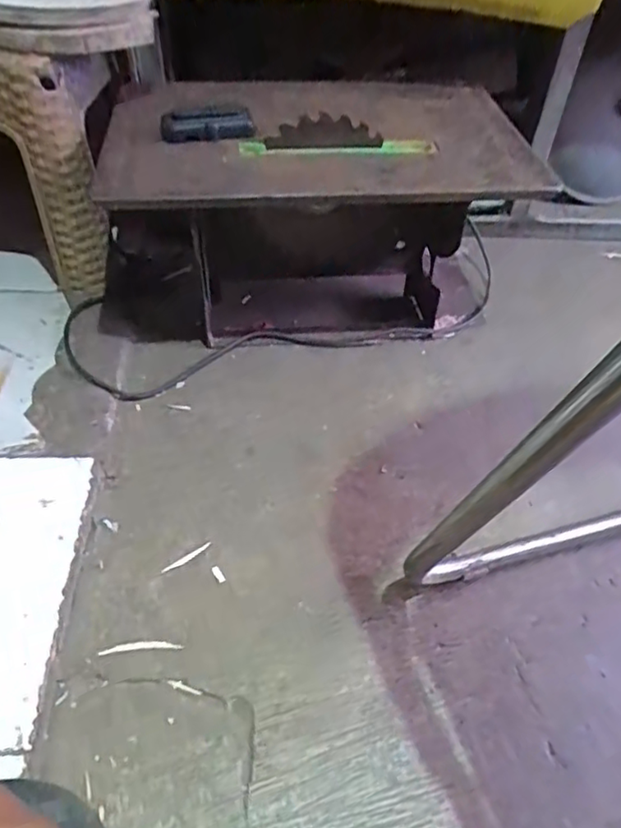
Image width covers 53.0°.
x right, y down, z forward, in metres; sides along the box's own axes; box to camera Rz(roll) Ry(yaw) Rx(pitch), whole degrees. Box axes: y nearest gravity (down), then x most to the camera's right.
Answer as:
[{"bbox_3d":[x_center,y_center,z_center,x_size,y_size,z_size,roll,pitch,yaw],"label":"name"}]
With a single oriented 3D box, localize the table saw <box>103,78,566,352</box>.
[{"bbox_3d":[-0.010,-0.279,0.854,0.495,0.260,0.321,-5,47,-8],"label":"table saw"}]

